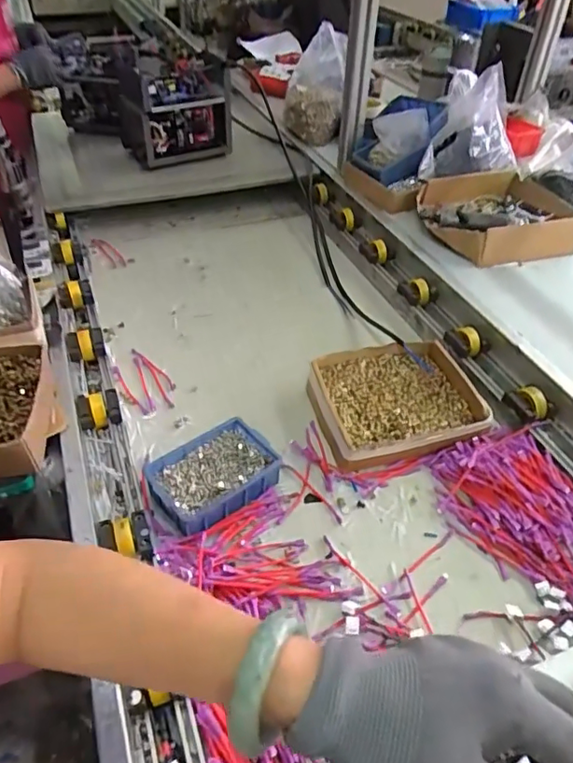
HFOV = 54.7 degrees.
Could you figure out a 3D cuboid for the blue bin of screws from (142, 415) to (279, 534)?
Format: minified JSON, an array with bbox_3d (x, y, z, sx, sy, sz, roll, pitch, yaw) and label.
[{"bbox_3d":[-0.091,0.123,0.708,0.157,0.052,0.110,-30,51,-30],"label":"blue bin of screws"}]

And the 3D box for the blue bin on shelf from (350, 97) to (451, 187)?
[{"bbox_3d":[0.256,-0.550,1.236,0.171,0.104,0.287,15,44,15],"label":"blue bin on shelf"}]

